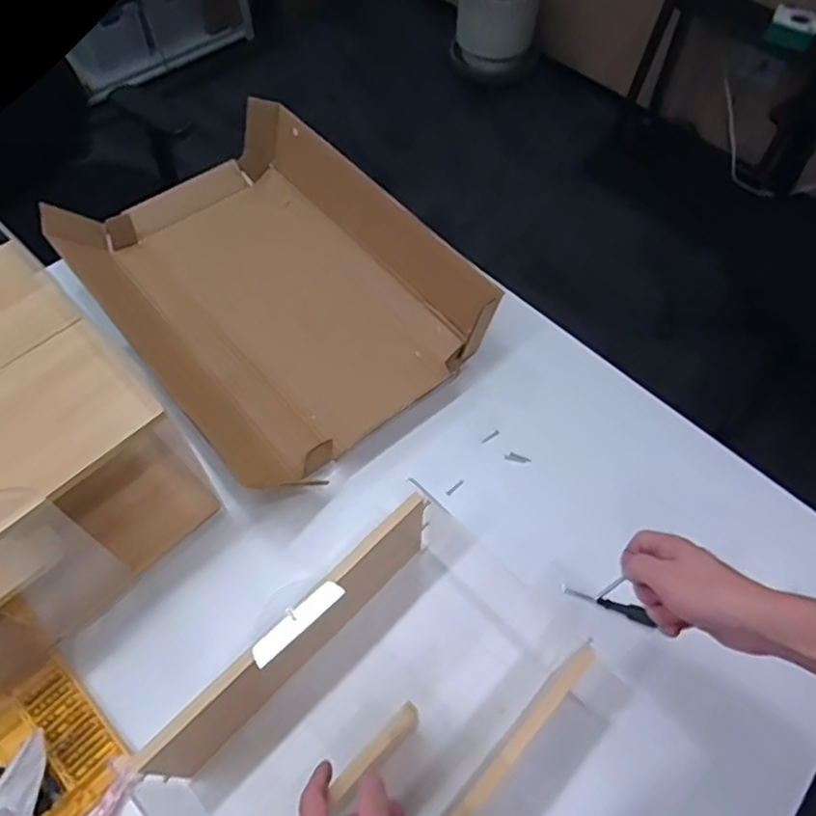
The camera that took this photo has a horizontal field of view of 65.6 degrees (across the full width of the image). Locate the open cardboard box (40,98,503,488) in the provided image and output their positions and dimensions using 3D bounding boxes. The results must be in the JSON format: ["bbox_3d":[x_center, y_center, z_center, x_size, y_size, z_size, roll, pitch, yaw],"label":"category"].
[{"bbox_3d":[-0.203,-0.179,0.919,0.409,0.111,0.555,-37,66,-19],"label":"open cardboard box"}]

